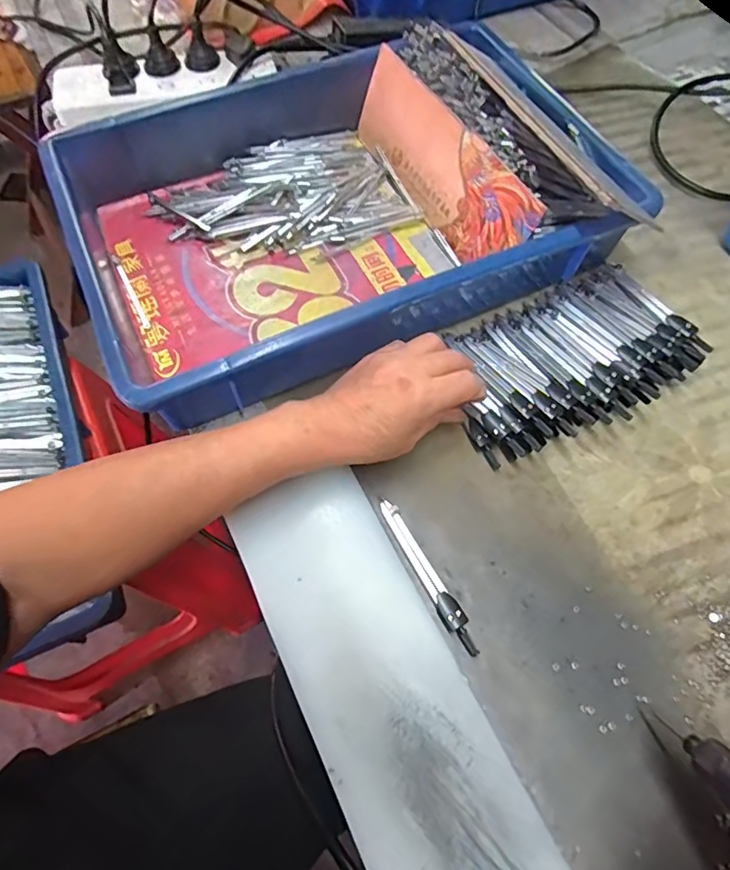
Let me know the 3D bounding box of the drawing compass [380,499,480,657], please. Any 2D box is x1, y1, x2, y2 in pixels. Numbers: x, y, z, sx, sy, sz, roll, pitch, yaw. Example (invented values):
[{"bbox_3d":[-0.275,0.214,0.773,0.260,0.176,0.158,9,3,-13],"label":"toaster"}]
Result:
[{"bbox_3d":[0.040,0.091,0.340,0.014,0.008,0.111,-28,69,-13],"label":"drawing compass"}]

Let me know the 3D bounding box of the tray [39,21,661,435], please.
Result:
[{"bbox_3d":[-0.022,-0.201,0.443,0.422,0.081,0.286,-24,68,-11],"label":"tray"}]

